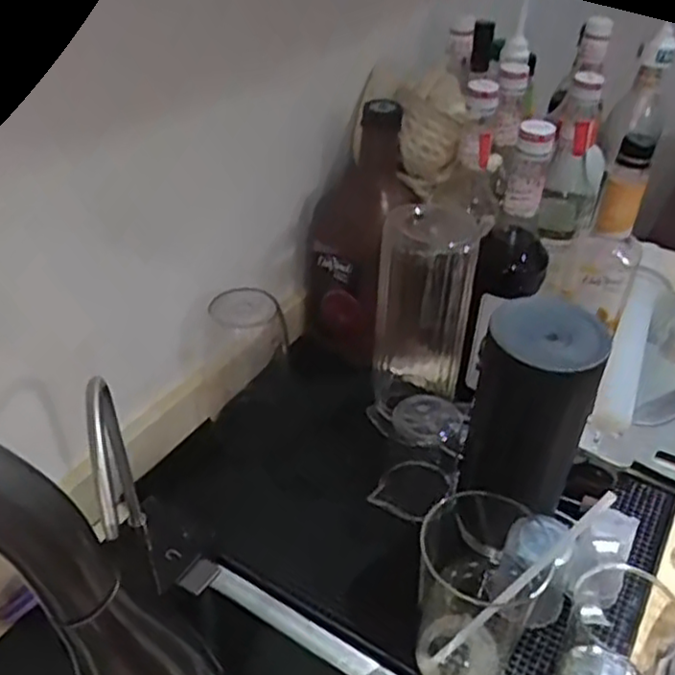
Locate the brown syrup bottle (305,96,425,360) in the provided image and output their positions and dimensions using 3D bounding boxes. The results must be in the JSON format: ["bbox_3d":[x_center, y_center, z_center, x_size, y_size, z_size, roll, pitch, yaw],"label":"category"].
[{"bbox_3d":[0.018,-0.103,0.762,0.102,0.274,0.087,18,41,19],"label":"brown syrup bottle"}]

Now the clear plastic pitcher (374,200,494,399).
[{"bbox_3d":[0.084,-0.022,0.692,0.088,0.226,0.080,11,39,11],"label":"clear plastic pitcher"}]

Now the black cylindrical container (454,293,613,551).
[{"bbox_3d":[0.144,0.067,0.547,0.085,0.184,0.079,1,38,-1],"label":"black cylindrical container"}]

